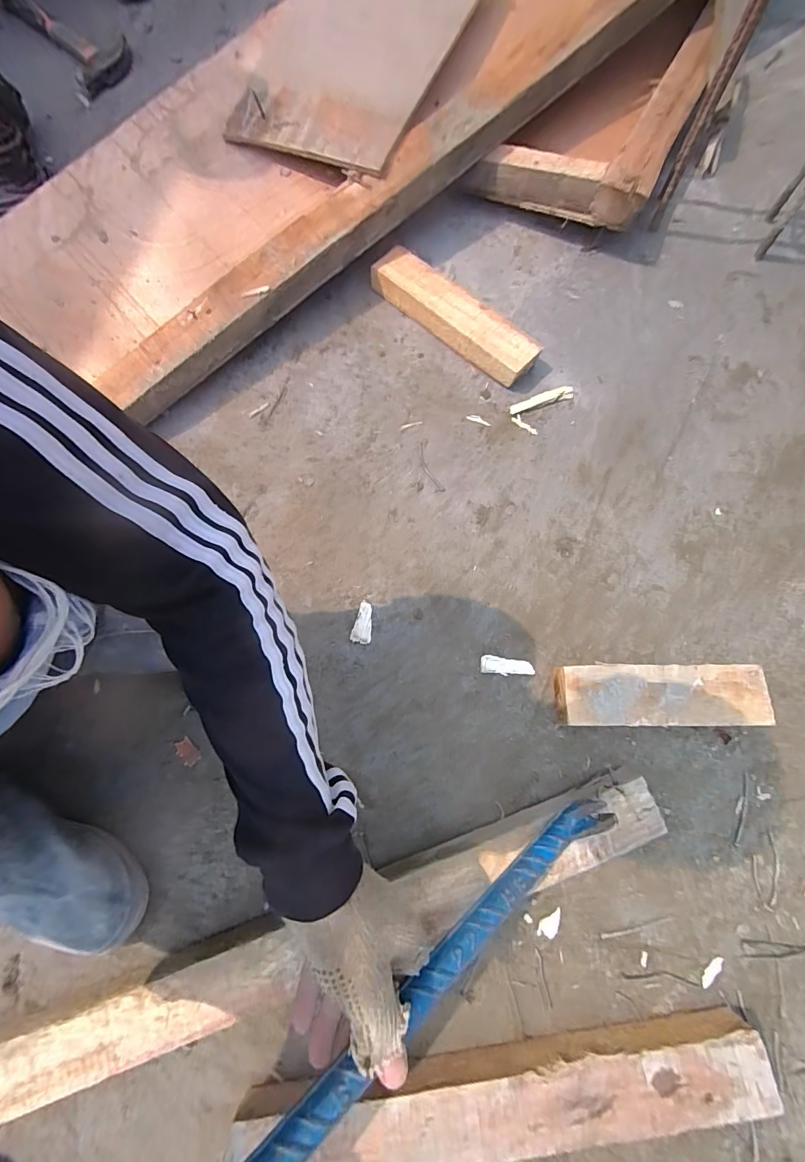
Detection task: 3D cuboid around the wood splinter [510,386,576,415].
[{"bbox_3d":[0.186,-0.241,0.586,0.090,0.006,0.016,-19,75,-4],"label":"wood splinter"}]

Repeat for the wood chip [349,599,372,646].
[{"bbox_3d":[-0.046,0.049,0.520,0.021,0.011,0.048,9,75,4],"label":"wood chip"}]

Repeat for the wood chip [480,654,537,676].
[{"bbox_3d":[0.120,0.099,0.504,0.059,0.008,0.021,8,75,4],"label":"wood chip"}]

